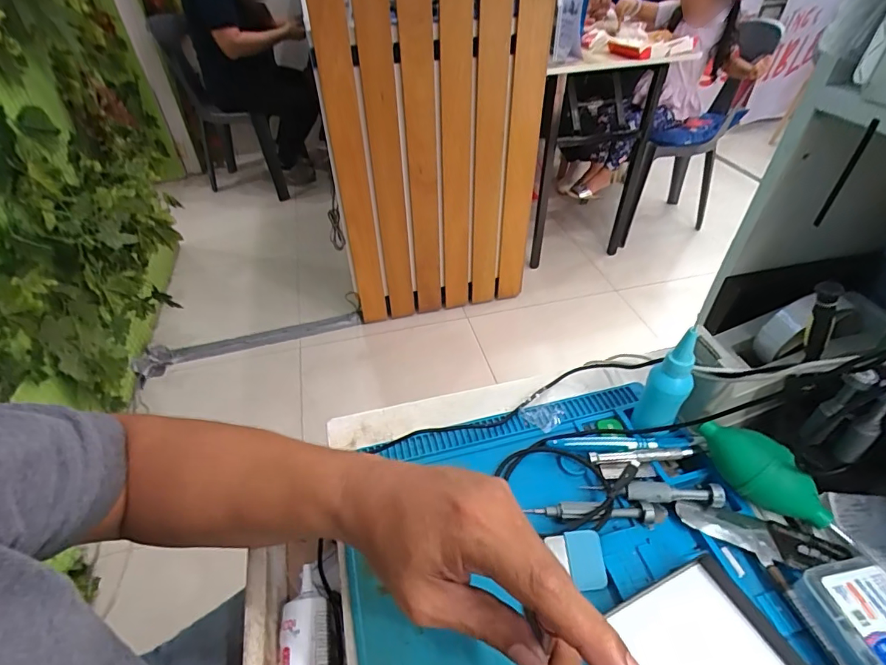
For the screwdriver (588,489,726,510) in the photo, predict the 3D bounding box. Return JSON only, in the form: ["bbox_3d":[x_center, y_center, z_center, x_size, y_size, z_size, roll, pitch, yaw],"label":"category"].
[{"bbox_3d":[0.172,0.131,0.380,0.106,0.022,0.015,4,43,7],"label":"screwdriver"}]

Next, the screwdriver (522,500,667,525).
[{"bbox_3d":[0.126,0.146,0.373,0.115,0.018,0.017,-2,42,0],"label":"screwdriver"}]

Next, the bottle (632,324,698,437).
[{"bbox_3d":[0.193,0.047,0.397,0.031,0.107,0.030,-4,42,-2],"label":"bottle"}]

